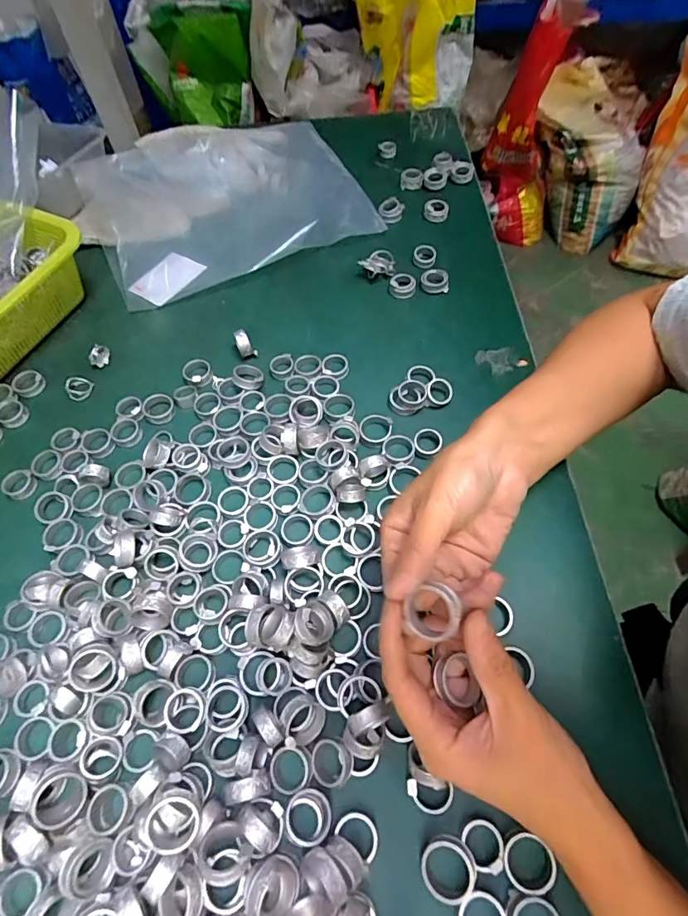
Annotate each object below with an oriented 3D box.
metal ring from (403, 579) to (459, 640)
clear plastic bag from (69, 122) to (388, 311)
[{"bbox_3d":[0.046,0.076,0.234,0.027,0.010,0.027,0,91,10],"label":"metal ring"},{"bbox_3d":[-0.141,-0.305,0.547,0.309,0.048,0.230,-24,62,-11],"label":"clear plastic bag"}]

